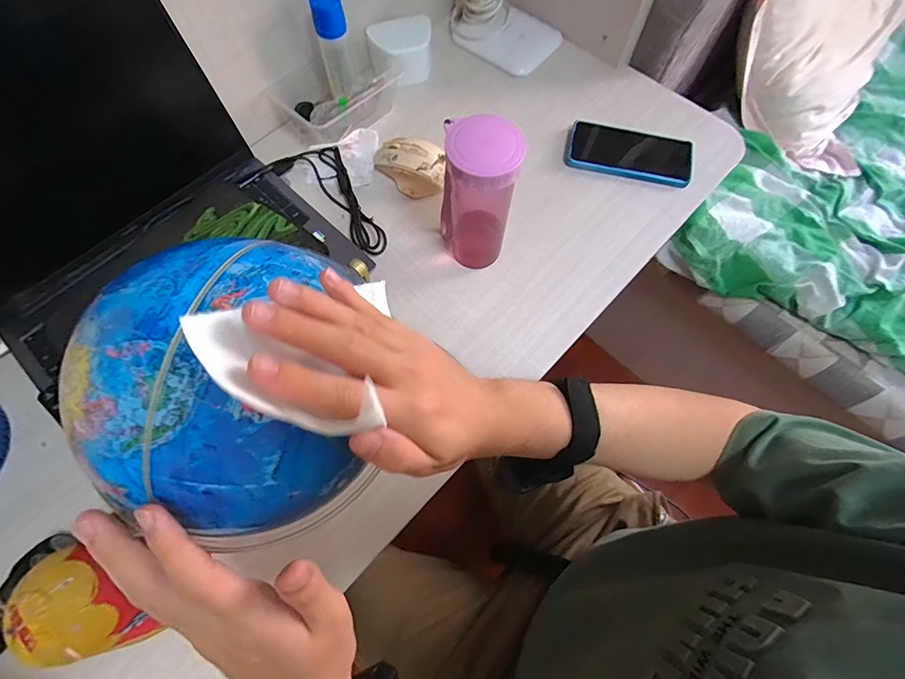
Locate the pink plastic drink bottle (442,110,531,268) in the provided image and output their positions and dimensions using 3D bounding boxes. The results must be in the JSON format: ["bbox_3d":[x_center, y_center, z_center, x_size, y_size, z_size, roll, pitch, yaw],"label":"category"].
[{"bbox_3d":[0.023,-0.144,0.450,0.077,0.174,0.071,9,68,4],"label":"pink plastic drink bottle"}]

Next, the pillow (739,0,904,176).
[{"bbox_3d":[0.825,-0.677,0.826,0.648,0.410,0.104,-44,34,-8],"label":"pillow"}]

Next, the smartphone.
[{"bbox_3d":[0.243,-0.259,0.584,0.166,0.011,0.090,16,70,4],"label":"smartphone"}]

